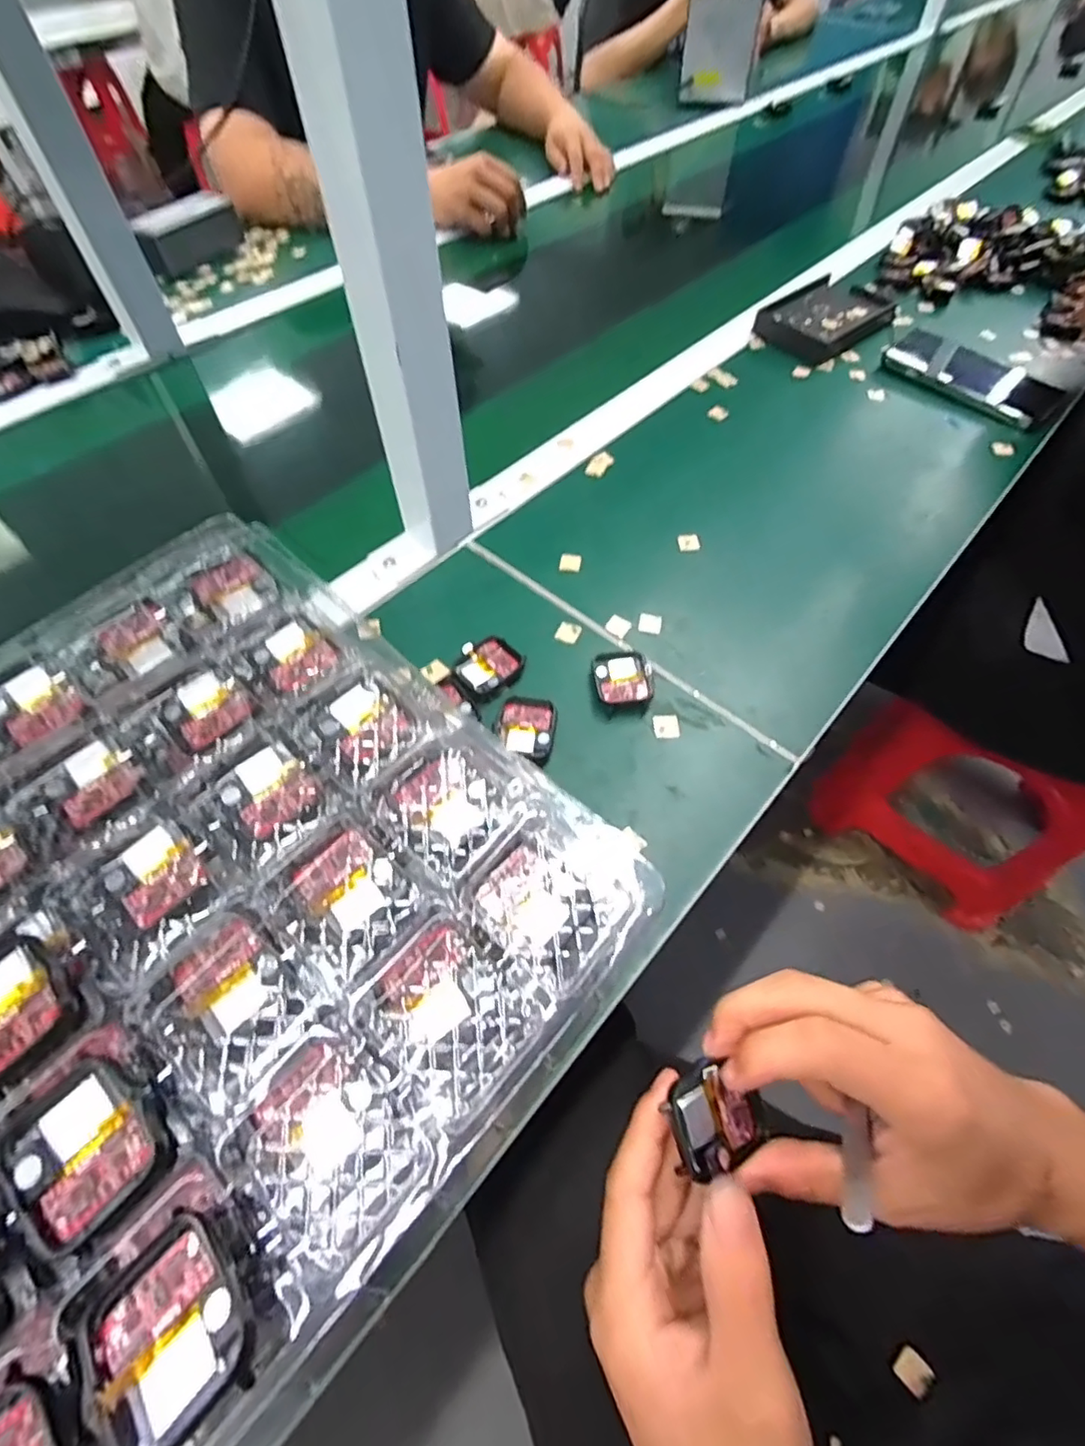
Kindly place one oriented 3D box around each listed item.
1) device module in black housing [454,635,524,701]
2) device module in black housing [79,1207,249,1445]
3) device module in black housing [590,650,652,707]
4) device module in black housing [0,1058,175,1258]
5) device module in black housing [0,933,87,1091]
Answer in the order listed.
[{"bbox_3d":[-0.037,-0.039,0.406,0.043,0.013,0.036,-40,65,-21],"label":"device module in black housing"},{"bbox_3d":[-0.101,0.162,0.159,0.042,0.010,0.036,39,66,22],"label":"device module in black housing"},{"bbox_3d":[0.054,-0.031,0.400,0.037,0.011,0.039,-10,58,-5],"label":"device module in black housing"},{"bbox_3d":[-0.139,0.127,0.180,0.043,0.007,0.040,40,66,22],"label":"device module in black housing"},{"bbox_3d":[-0.181,0.093,0.201,0.053,0.009,0.038,38,66,22],"label":"device module in black housing"}]

